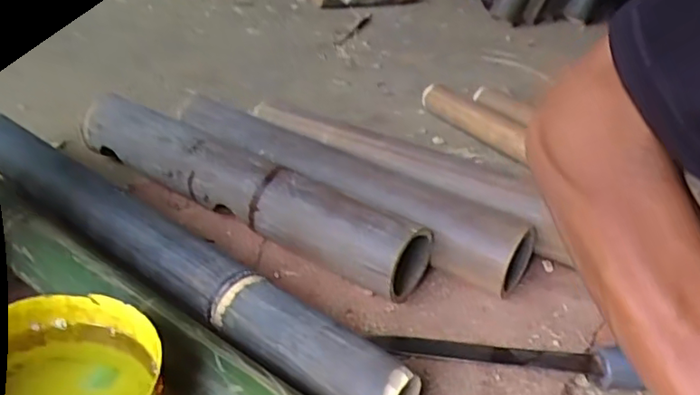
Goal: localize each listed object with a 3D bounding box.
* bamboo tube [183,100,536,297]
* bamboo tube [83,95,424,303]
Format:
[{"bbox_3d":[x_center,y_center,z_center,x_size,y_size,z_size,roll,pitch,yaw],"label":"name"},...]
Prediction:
[{"bbox_3d":[-0.023,-0.017,0.757,0.502,0.079,0.084,25,35,28],"label":"bamboo tube"},{"bbox_3d":[-0.135,-0.016,0.728,0.492,0.080,0.077,25,35,27],"label":"bamboo tube"}]

